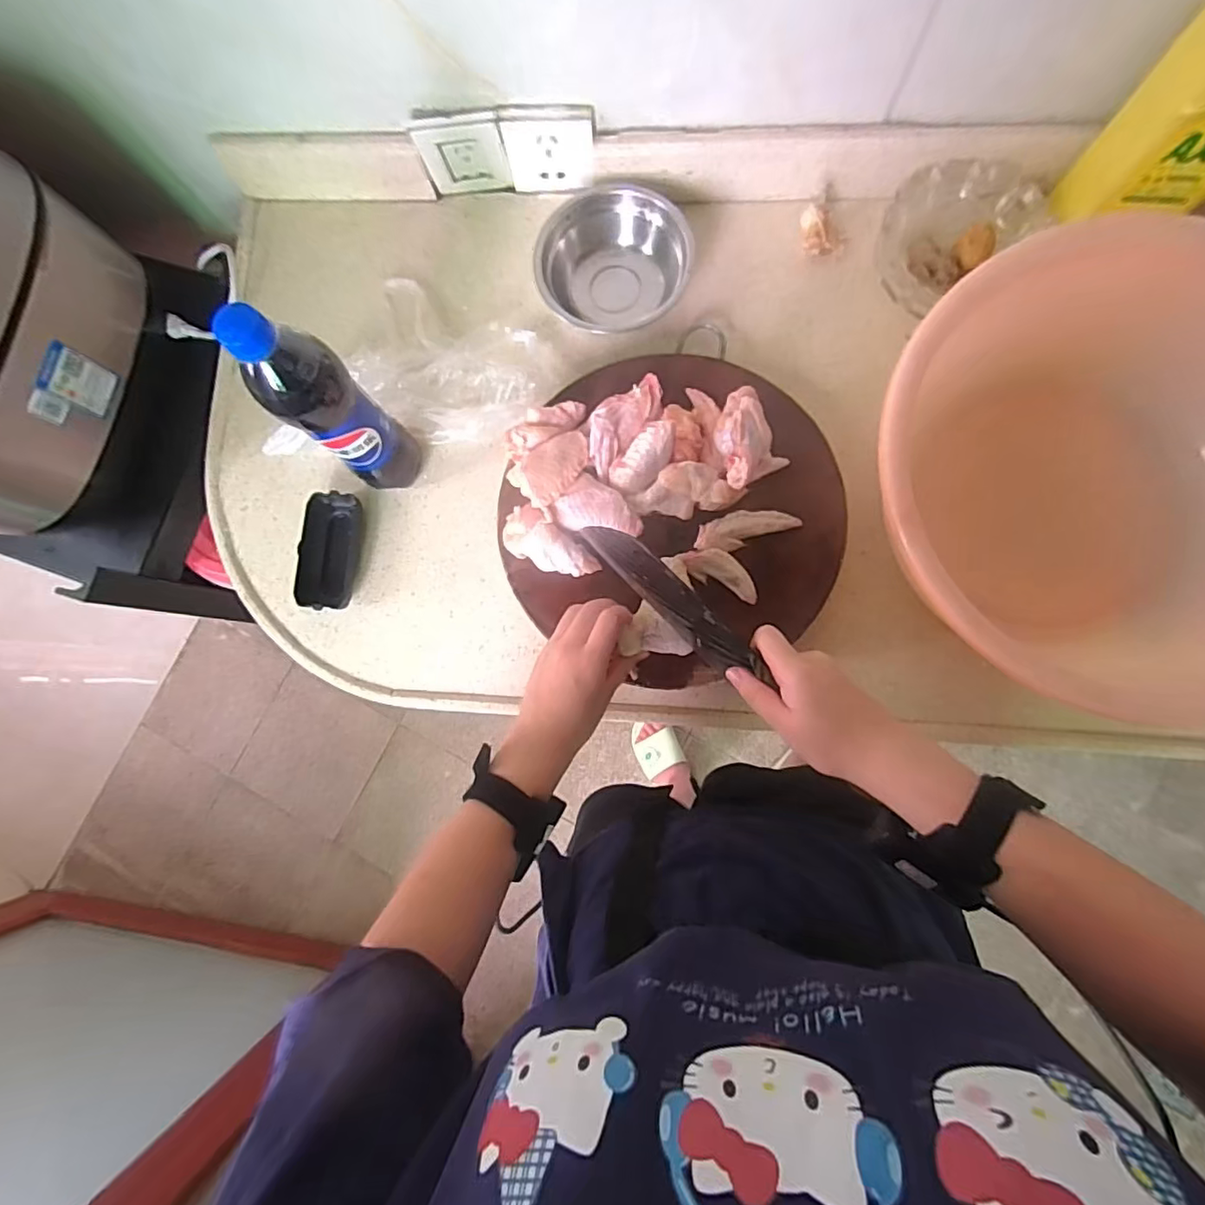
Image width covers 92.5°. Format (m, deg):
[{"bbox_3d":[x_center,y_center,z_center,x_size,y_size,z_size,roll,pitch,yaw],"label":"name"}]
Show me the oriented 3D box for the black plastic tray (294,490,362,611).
[{"bbox_3d":[-0.264,-0.050,0.558,0.050,0.024,0.111,4,83,5],"label":"black plastic tray"}]

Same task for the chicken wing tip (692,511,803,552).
[{"bbox_3d":[0.125,-0.066,0.500,0.091,0.017,0.030,-21,82,1],"label":"chicken wing tip"}]

